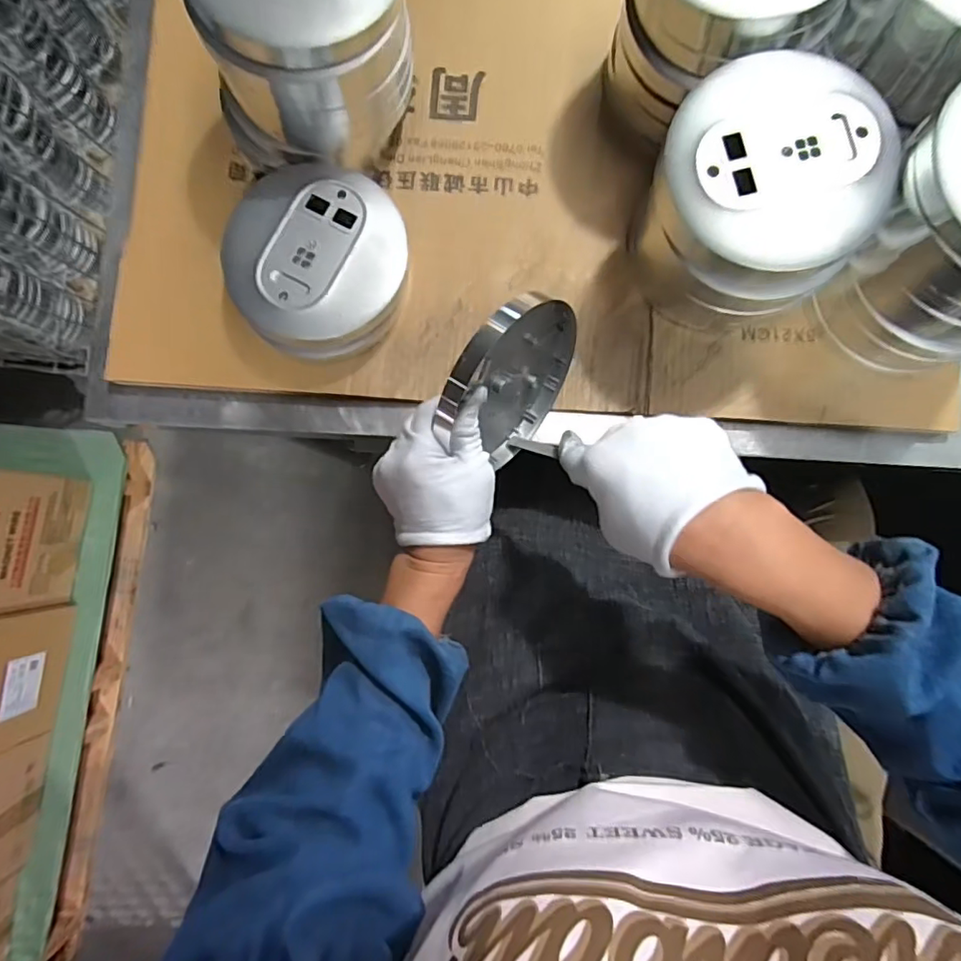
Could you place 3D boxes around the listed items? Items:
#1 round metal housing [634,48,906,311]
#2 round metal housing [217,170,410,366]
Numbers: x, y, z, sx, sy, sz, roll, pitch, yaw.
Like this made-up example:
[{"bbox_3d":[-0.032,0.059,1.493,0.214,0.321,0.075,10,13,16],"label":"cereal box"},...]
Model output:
[{"bbox_3d":[0.177,-0.186,0.380,0.128,0.112,0.117,0,86,1],"label":"round metal housing"},{"bbox_3d":[-0.122,-0.165,0.428,0.131,0.049,0.131,0,86,1],"label":"round metal housing"}]

